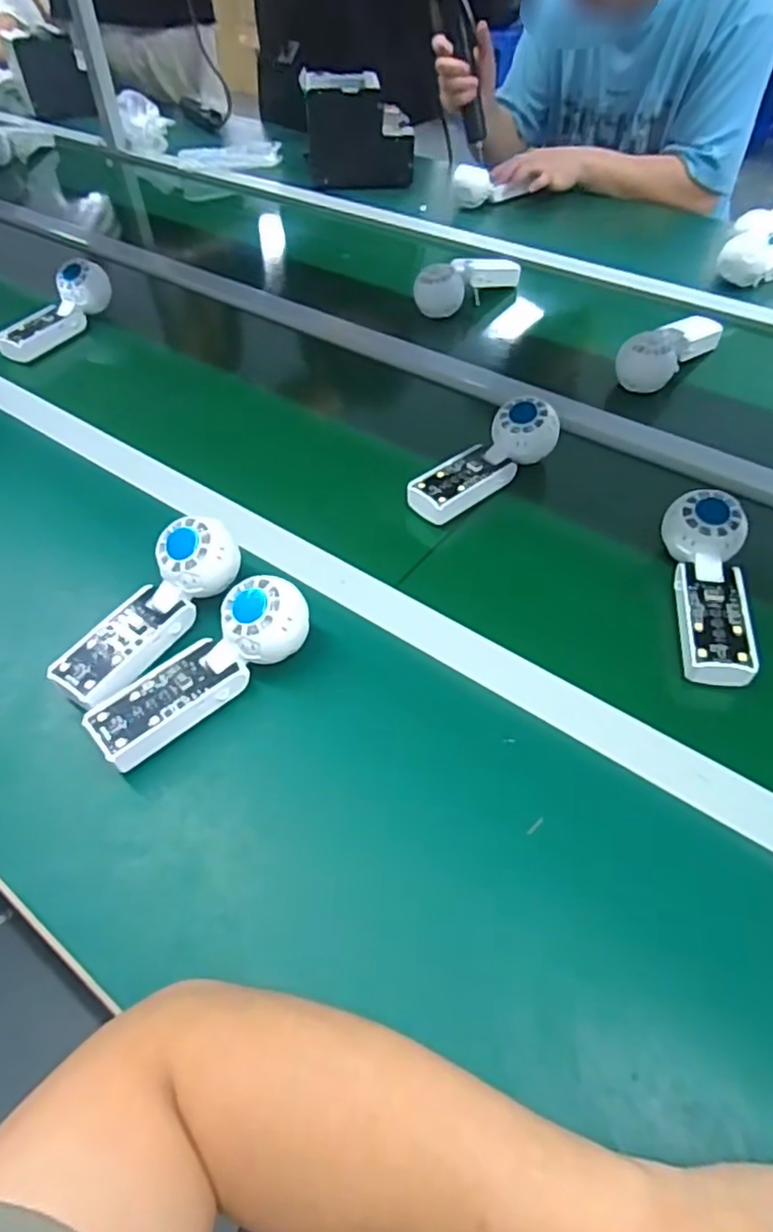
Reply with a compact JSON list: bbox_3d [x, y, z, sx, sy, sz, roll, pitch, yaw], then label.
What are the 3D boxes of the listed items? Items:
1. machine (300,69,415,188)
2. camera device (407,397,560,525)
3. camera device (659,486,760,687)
[{"bbox_3d":[-0.051,-0.850,1.158,0.176,0.147,0.158,-10,50,-5],"label":"machine"},{"bbox_3d":[0.091,-0.151,0.627,0.162,0.053,0.057,-33,56,-23],"label":"camera device"},{"bbox_3d":[0.254,-0.027,0.515,0.054,0.047,0.159,6,50,8],"label":"camera device"}]

